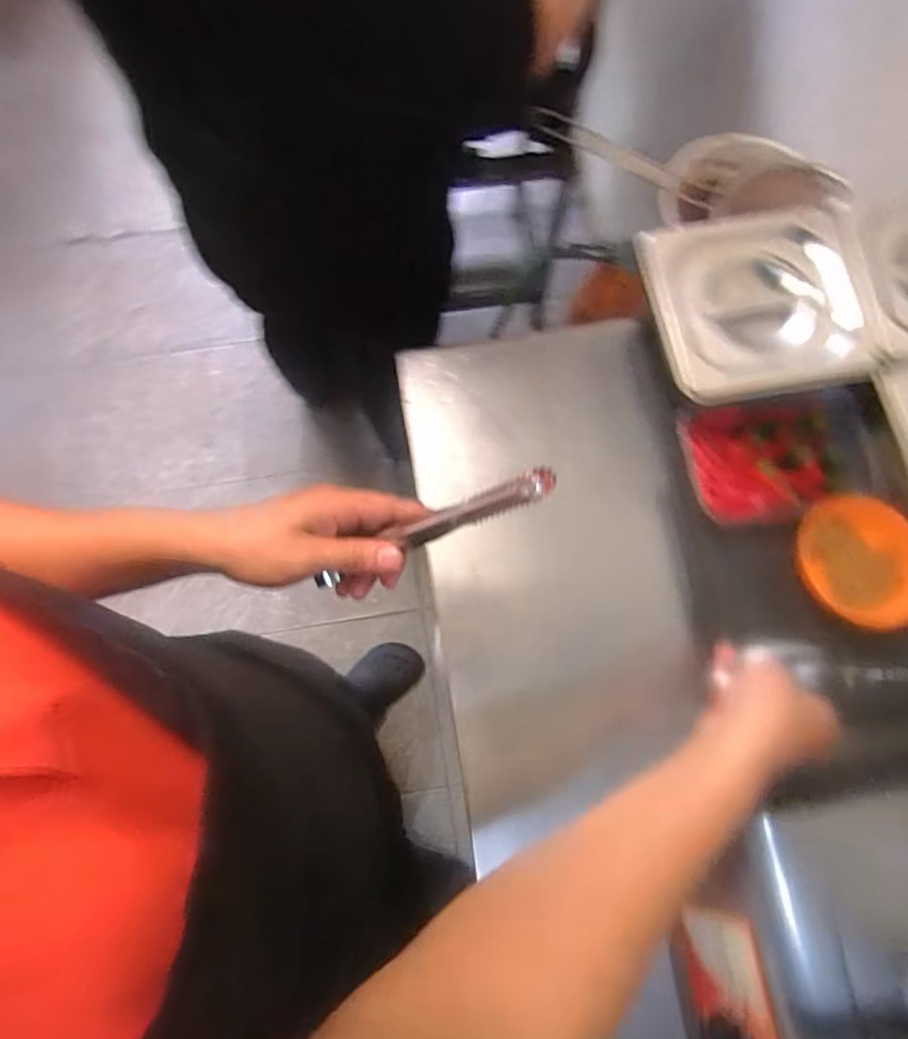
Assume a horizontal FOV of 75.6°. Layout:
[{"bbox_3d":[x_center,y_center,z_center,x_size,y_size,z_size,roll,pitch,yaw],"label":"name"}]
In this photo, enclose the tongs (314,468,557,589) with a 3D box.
[{"bbox_3d":[-0.017,0.009,0.379,0.186,0.020,0.018,-23,74,30],"label":"tongs"}]

